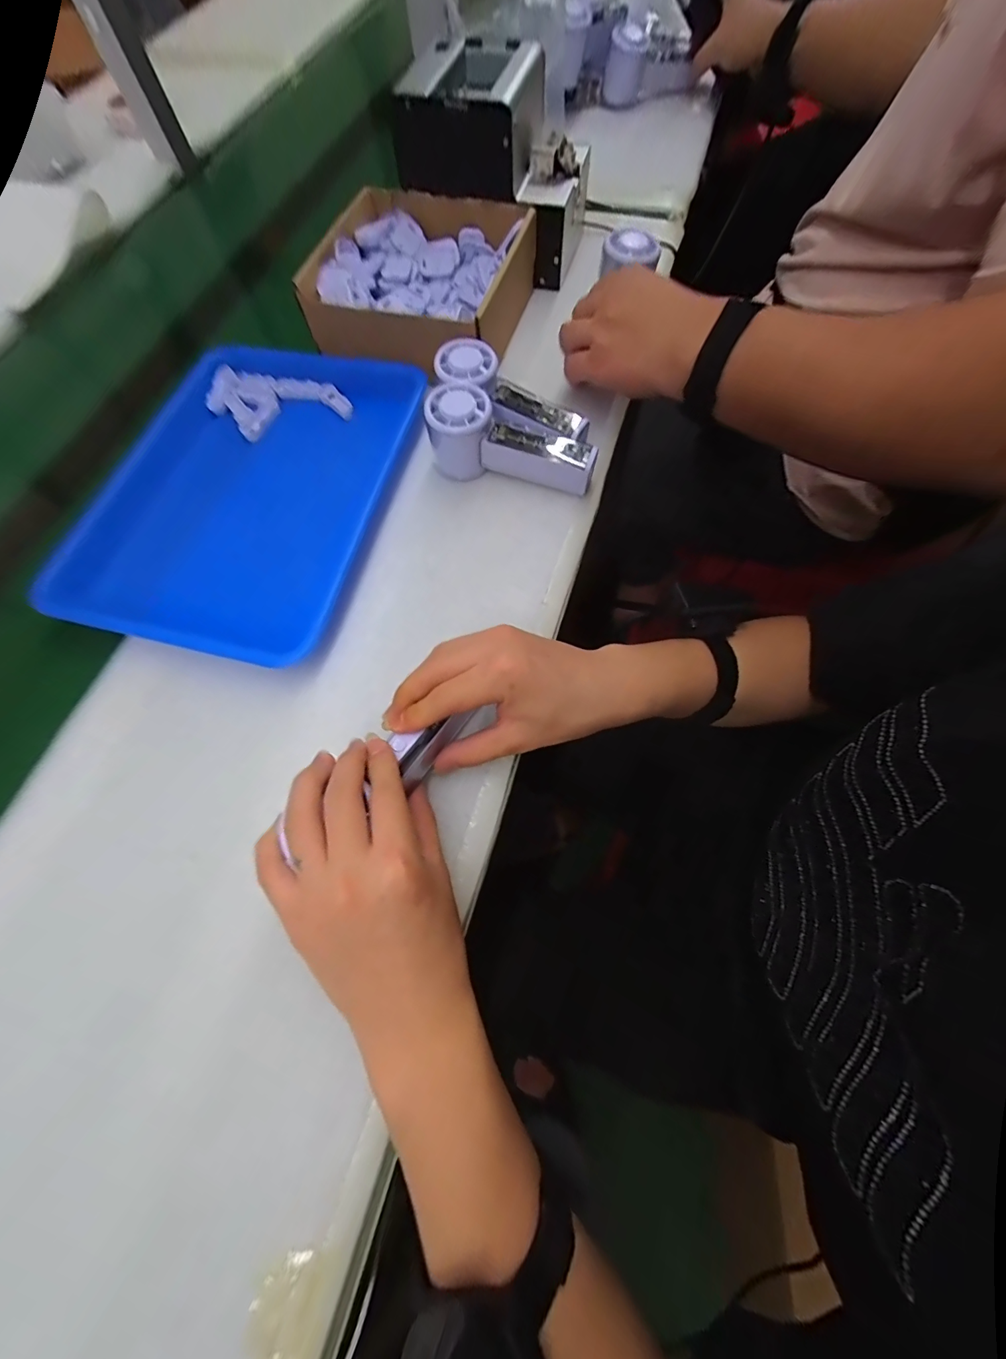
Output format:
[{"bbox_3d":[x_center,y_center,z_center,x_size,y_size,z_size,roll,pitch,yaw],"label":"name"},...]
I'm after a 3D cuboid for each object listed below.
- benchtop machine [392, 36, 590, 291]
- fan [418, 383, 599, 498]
[{"bbox_3d":[0.002,-0.573,0.486,0.178,0.130,0.141,20,71,10],"label":"benchtop machine"},{"bbox_3d":[0.009,-0.214,0.393,0.151,0.053,0.057,12,70,7],"label":"fan"}]

